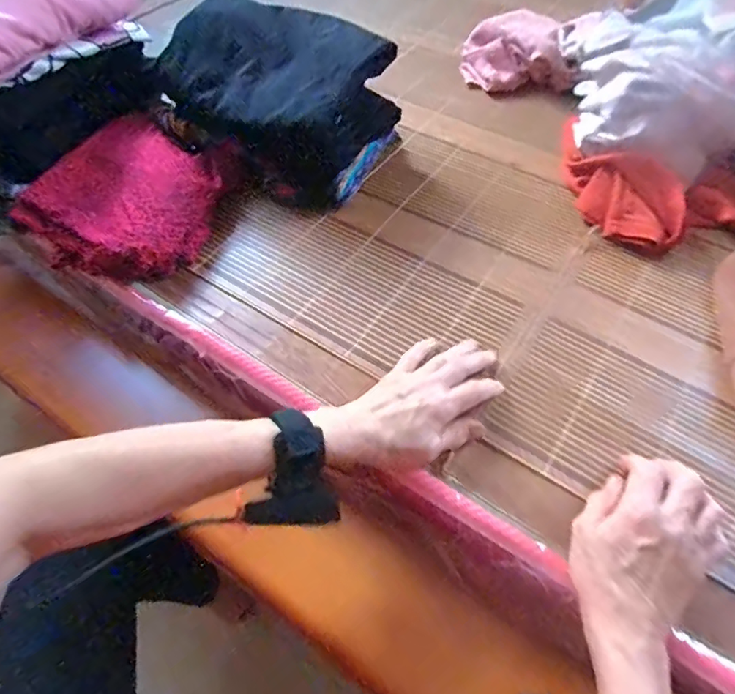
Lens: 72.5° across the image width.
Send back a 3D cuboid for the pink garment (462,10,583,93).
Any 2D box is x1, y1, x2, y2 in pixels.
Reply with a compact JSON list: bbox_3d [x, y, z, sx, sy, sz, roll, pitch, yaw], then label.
[{"bbox_3d":[0.219,-0.420,0.724,0.157,0.074,0.102,13,56,9],"label":"pink garment"}]

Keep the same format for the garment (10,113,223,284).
[{"bbox_3d":[-0.246,-0.145,0.518,0.139,0.079,0.156,28,60,18],"label":"garment"}]

